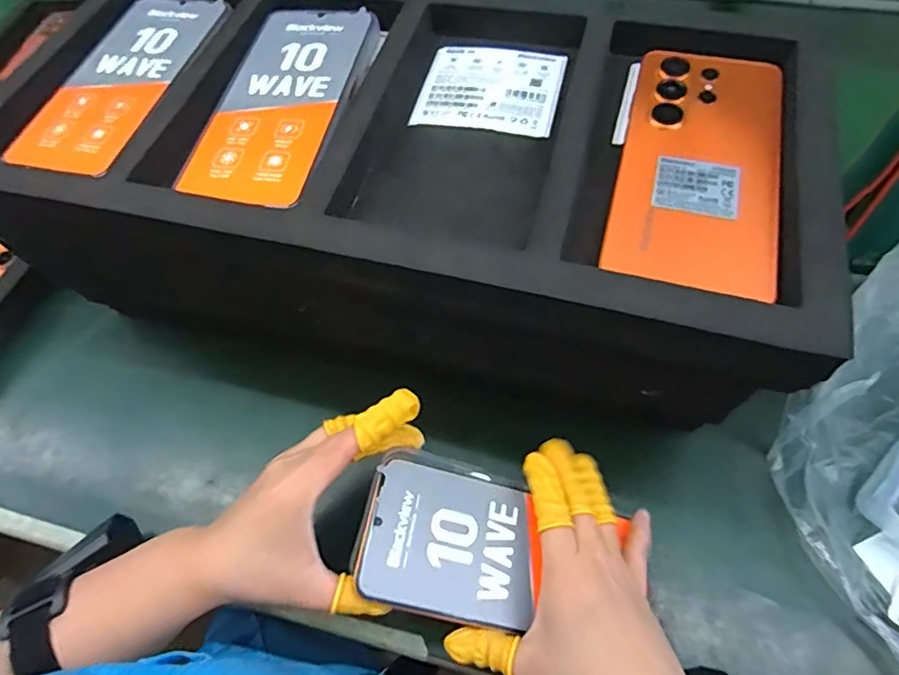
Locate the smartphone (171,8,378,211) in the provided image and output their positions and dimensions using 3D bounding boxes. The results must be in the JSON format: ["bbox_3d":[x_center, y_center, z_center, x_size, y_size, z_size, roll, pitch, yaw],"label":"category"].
[{"bbox_3d":[-0.098,-0.145,0.337,0.077,0.014,0.168,9,58,9],"label":"smartphone"}]

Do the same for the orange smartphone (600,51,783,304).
[{"bbox_3d":[0.128,-0.089,0.286,0.077,0.015,0.166,13,59,11],"label":"orange smartphone"}]

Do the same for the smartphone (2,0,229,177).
[{"bbox_3d":[-0.211,-0.170,0.363,0.081,0.013,0.171,11,59,10],"label":"smartphone"}]

